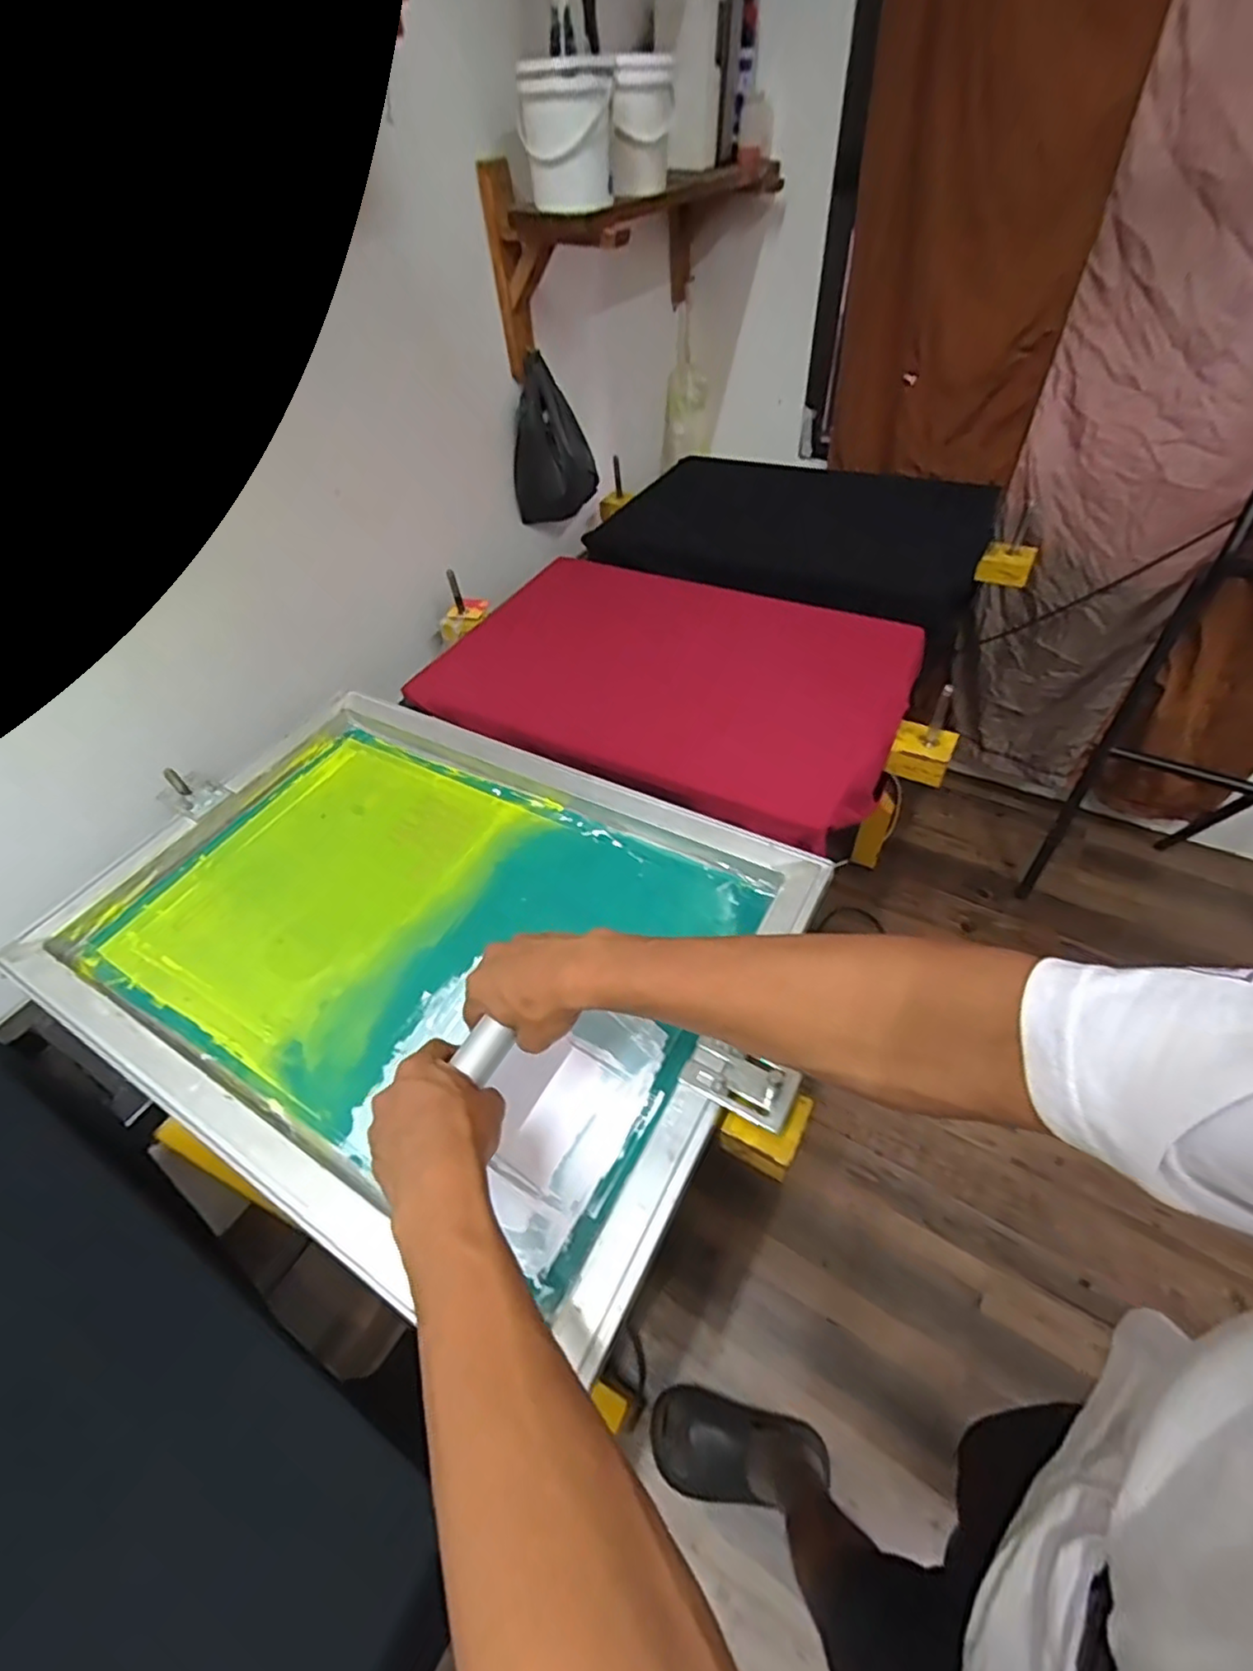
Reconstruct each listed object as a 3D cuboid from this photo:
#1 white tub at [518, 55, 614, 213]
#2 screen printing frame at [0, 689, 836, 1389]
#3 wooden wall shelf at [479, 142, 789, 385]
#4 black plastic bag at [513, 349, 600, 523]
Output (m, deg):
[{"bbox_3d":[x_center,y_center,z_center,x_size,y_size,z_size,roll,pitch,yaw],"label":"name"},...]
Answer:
[{"bbox_3d":[-0.070,-0.864,0.801,0.114,0.129,0.109,-6,49,-1],"label":"white tub"},{"bbox_3d":[-0.201,0.082,0.625,0.657,0.033,0.468,21,54,21],"label":"screen printing frame"},{"bbox_3d":[0.036,-0.976,1.083,0.226,0.226,0.599,26,56,24],"label":"wooden wall shelf"},{"bbox_3d":[-0.130,-0.679,1.137,0.148,0.226,0.084,-10,49,-4],"label":"black plastic bag"}]

